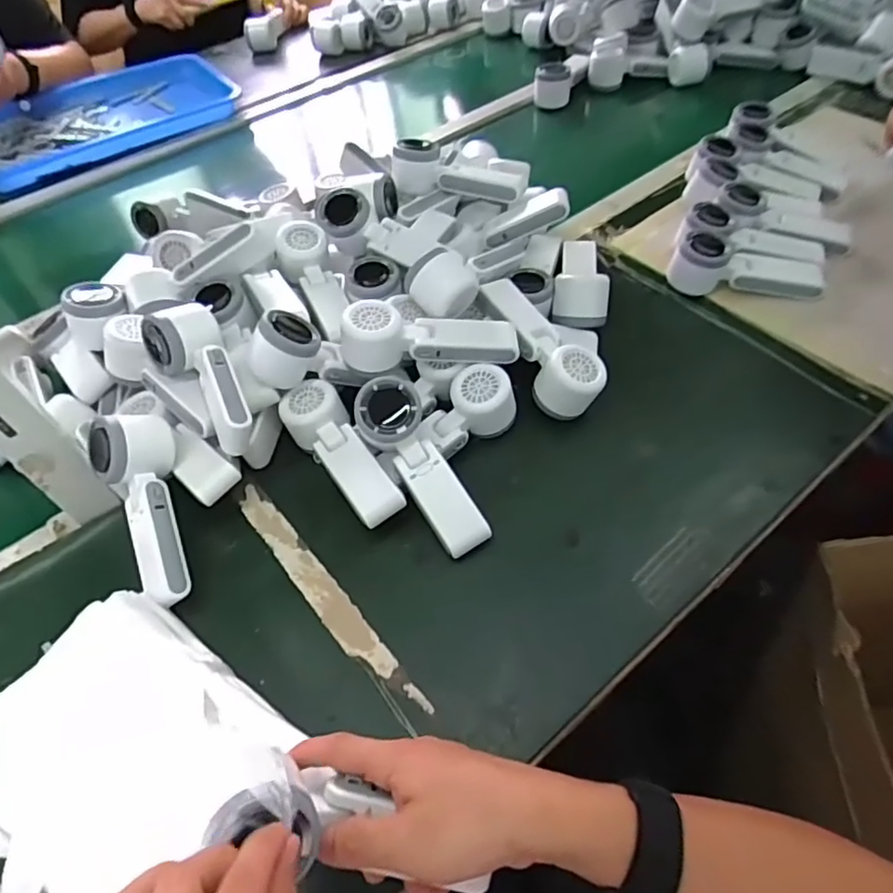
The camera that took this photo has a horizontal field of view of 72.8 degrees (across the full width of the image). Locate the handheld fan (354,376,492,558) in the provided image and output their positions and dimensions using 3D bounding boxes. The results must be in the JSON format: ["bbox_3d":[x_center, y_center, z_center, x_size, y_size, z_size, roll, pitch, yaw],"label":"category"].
[{"bbox_3d":[-0.024,0.019,0.535,0.054,0.045,0.168,-31,85,-17],"label":"handheld fan"}]

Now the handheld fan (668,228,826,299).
[{"bbox_3d":[0.335,-0.195,0.690,0.152,0.063,0.060,8,54,-6],"label":"handheld fan"}]

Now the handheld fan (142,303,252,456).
[{"bbox_3d":[-0.219,-0.061,0.551,0.068,0.051,0.154,-29,71,-15],"label":"handheld fan"}]

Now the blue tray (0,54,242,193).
[{"bbox_3d":[-0.649,-0.616,1.139,0.478,0.047,0.316,-31,56,-18],"label":"blue tray"}]

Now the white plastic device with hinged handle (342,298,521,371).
[{"bbox_3d":[-0.017,-0.100,0.580,0.163,0.045,0.060,1,53,-9],"label":"white plastic device with hinged handle"}]

